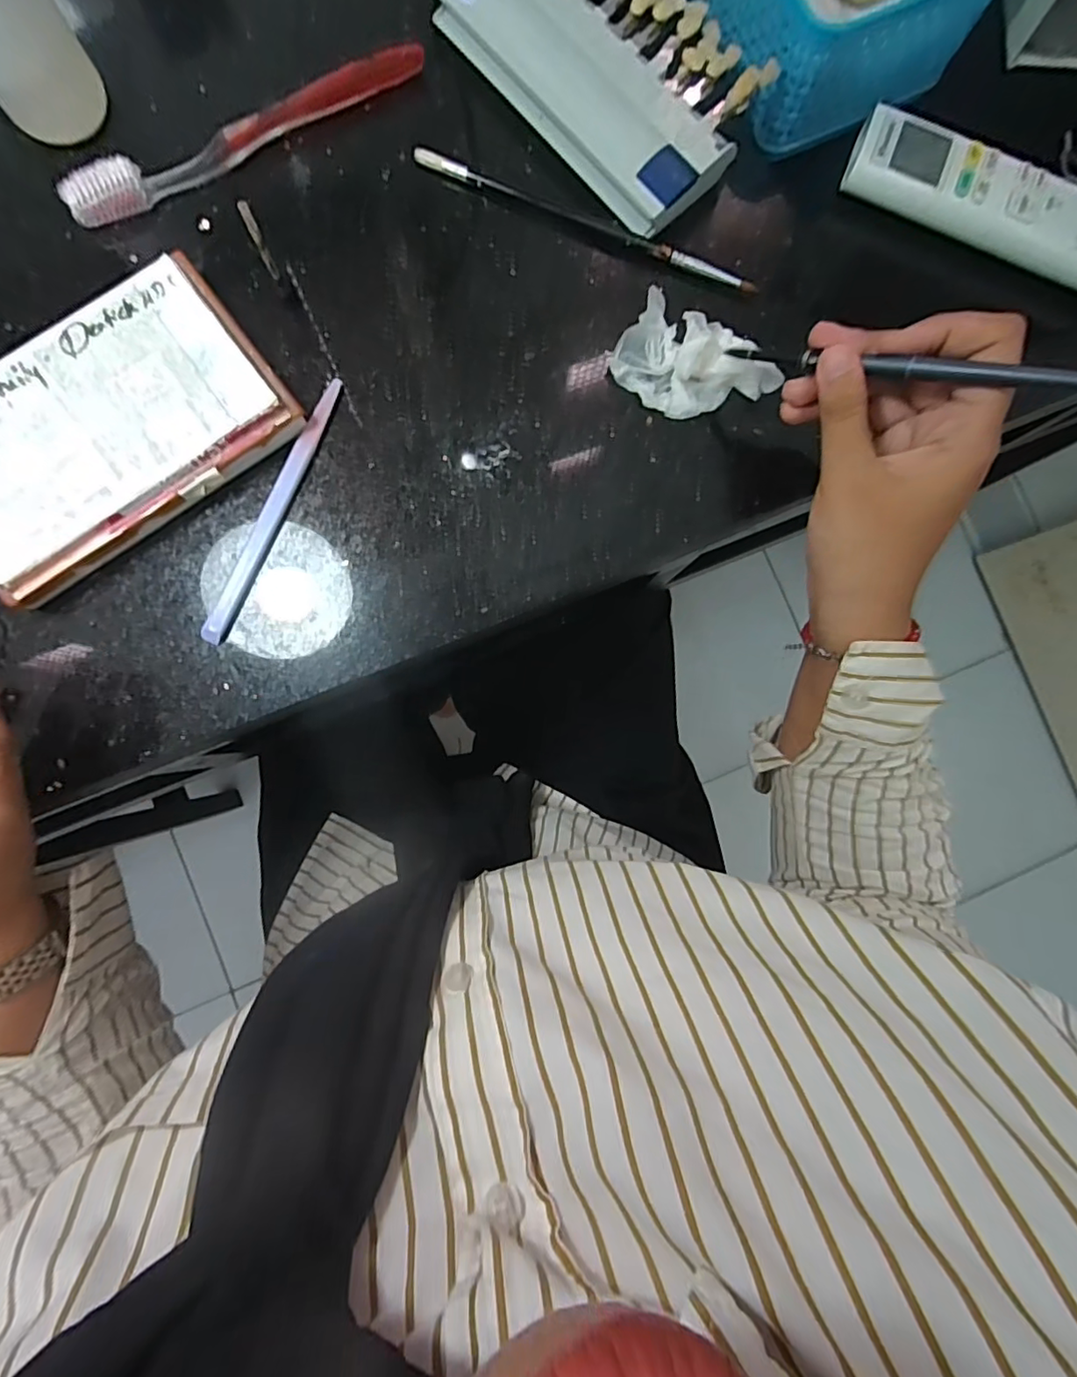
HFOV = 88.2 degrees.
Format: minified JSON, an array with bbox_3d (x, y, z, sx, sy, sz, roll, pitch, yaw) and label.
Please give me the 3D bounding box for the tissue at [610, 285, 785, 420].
[{"bbox_3d":[0.078,-0.161,0.279,0.076,0.018,0.052,34,86,2],"label":"tissue"}]

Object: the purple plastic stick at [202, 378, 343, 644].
[{"bbox_3d":[-0.127,-0.086,0.265,0.010,0.007,0.138,22,86,1],"label":"purple plastic stick"}]

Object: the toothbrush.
[{"bbox_3d":[-0.142,-0.276,0.273,0.186,0.008,0.019,-31,87,-3],"label":"toothbrush"}]

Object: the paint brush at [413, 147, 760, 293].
[{"bbox_3d":[0.025,-0.239,0.283,0.182,0.011,0.009,20,88,-5],"label":"paint brush"}]

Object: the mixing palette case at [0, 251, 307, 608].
[{"bbox_3d":[-0.195,-0.118,0.252,0.150,0.020,0.092,-36,87,-3],"label":"mixing palette case"}]

